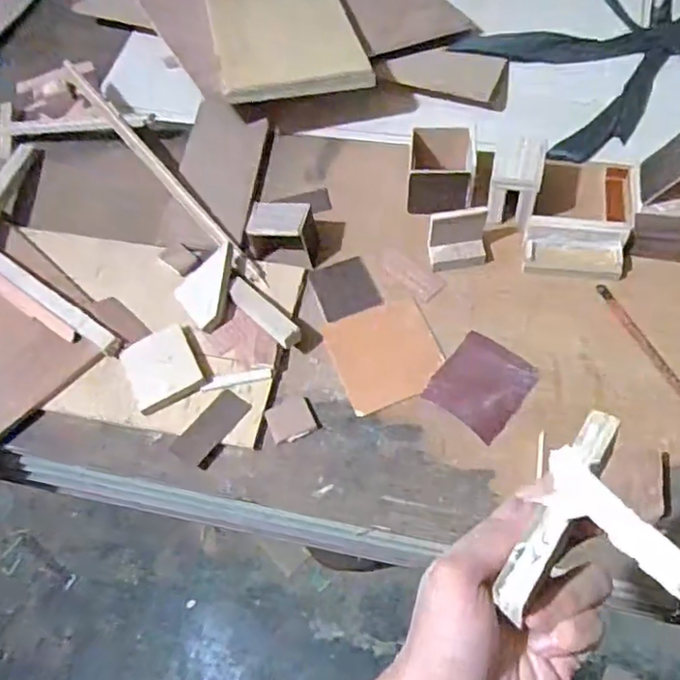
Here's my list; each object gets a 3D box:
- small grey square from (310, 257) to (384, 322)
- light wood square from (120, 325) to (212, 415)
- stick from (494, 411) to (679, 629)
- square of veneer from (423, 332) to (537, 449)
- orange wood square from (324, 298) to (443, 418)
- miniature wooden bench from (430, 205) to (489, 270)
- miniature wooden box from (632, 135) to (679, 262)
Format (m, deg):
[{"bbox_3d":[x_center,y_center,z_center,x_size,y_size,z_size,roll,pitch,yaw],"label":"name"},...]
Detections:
[{"bbox_3d":[0.006,-0.058,0.683,0.064,0.005,0.069,-18,61,-7],"label":"small grey square"},{"bbox_3d":[-0.176,0.027,0.623,0.074,0.011,0.072,-28,62,-12],"label":"light wood square"},{"bbox_3d":[0.117,0.074,0.261,0.062,0.059,0.106,25,68,16],"label":"stick"},{"bbox_3d":[0.143,0.044,0.617,0.084,0.004,0.095,34,68,20],"label":"square of veneer"},{"bbox_3d":[0.048,0.013,0.638,0.106,0.009,0.113,-19,61,-7],"label":"orange wood square"},{"bbox_3d":[0.130,-0.111,0.677,0.061,0.045,0.045,-7,60,0],"label":"miniature wooden bench"},{"bbox_3d":[0.371,-0.153,0.660,0.089,0.078,0.107,6,61,7],"label":"miniature wooden box"}]

